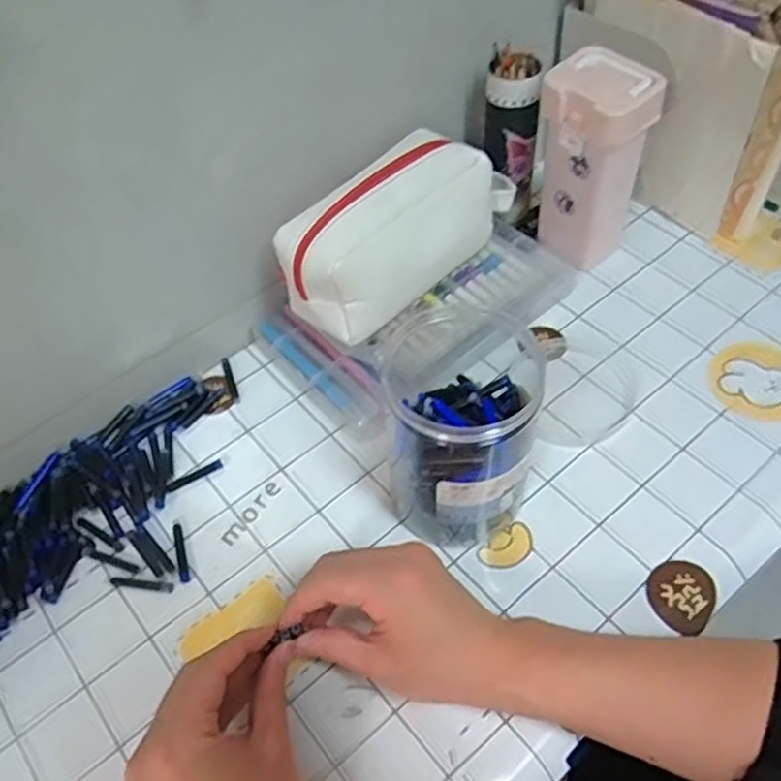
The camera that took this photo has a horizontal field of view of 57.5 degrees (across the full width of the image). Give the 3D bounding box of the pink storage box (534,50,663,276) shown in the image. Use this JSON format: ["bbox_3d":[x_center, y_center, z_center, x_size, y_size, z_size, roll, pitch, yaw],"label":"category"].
[{"bbox_3d":[0.172,-0.192,0.624,0.087,0.177,0.070,25,59,20],"label":"pink storage box"}]

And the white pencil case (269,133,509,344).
[{"bbox_3d":[0.010,-0.138,0.569,0.087,0.082,0.211,35,63,27],"label":"white pencil case"}]

